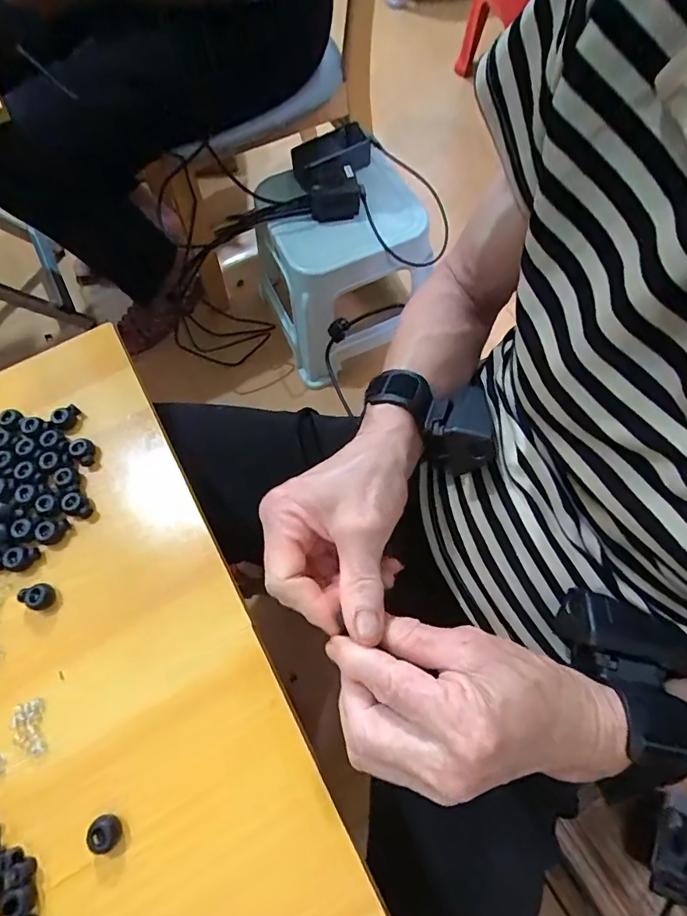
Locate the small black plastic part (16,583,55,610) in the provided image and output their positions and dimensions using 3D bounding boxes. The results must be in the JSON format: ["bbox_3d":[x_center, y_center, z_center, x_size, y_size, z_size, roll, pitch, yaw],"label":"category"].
[{"bbox_3d":[-0.211,0.095,0.326,0.021,0.010,0.017,22,69,12],"label":"small black plastic part"}]

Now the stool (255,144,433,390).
[{"bbox_3d":[-0.002,-0.351,0.893,0.270,0.268,0.242,-21,67,-7],"label":"stool"}]

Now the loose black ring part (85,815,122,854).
[{"bbox_3d":[-0.138,0.217,0.273,0.019,0.011,0.017,-22,67,-7],"label":"loose black ring part"}]

